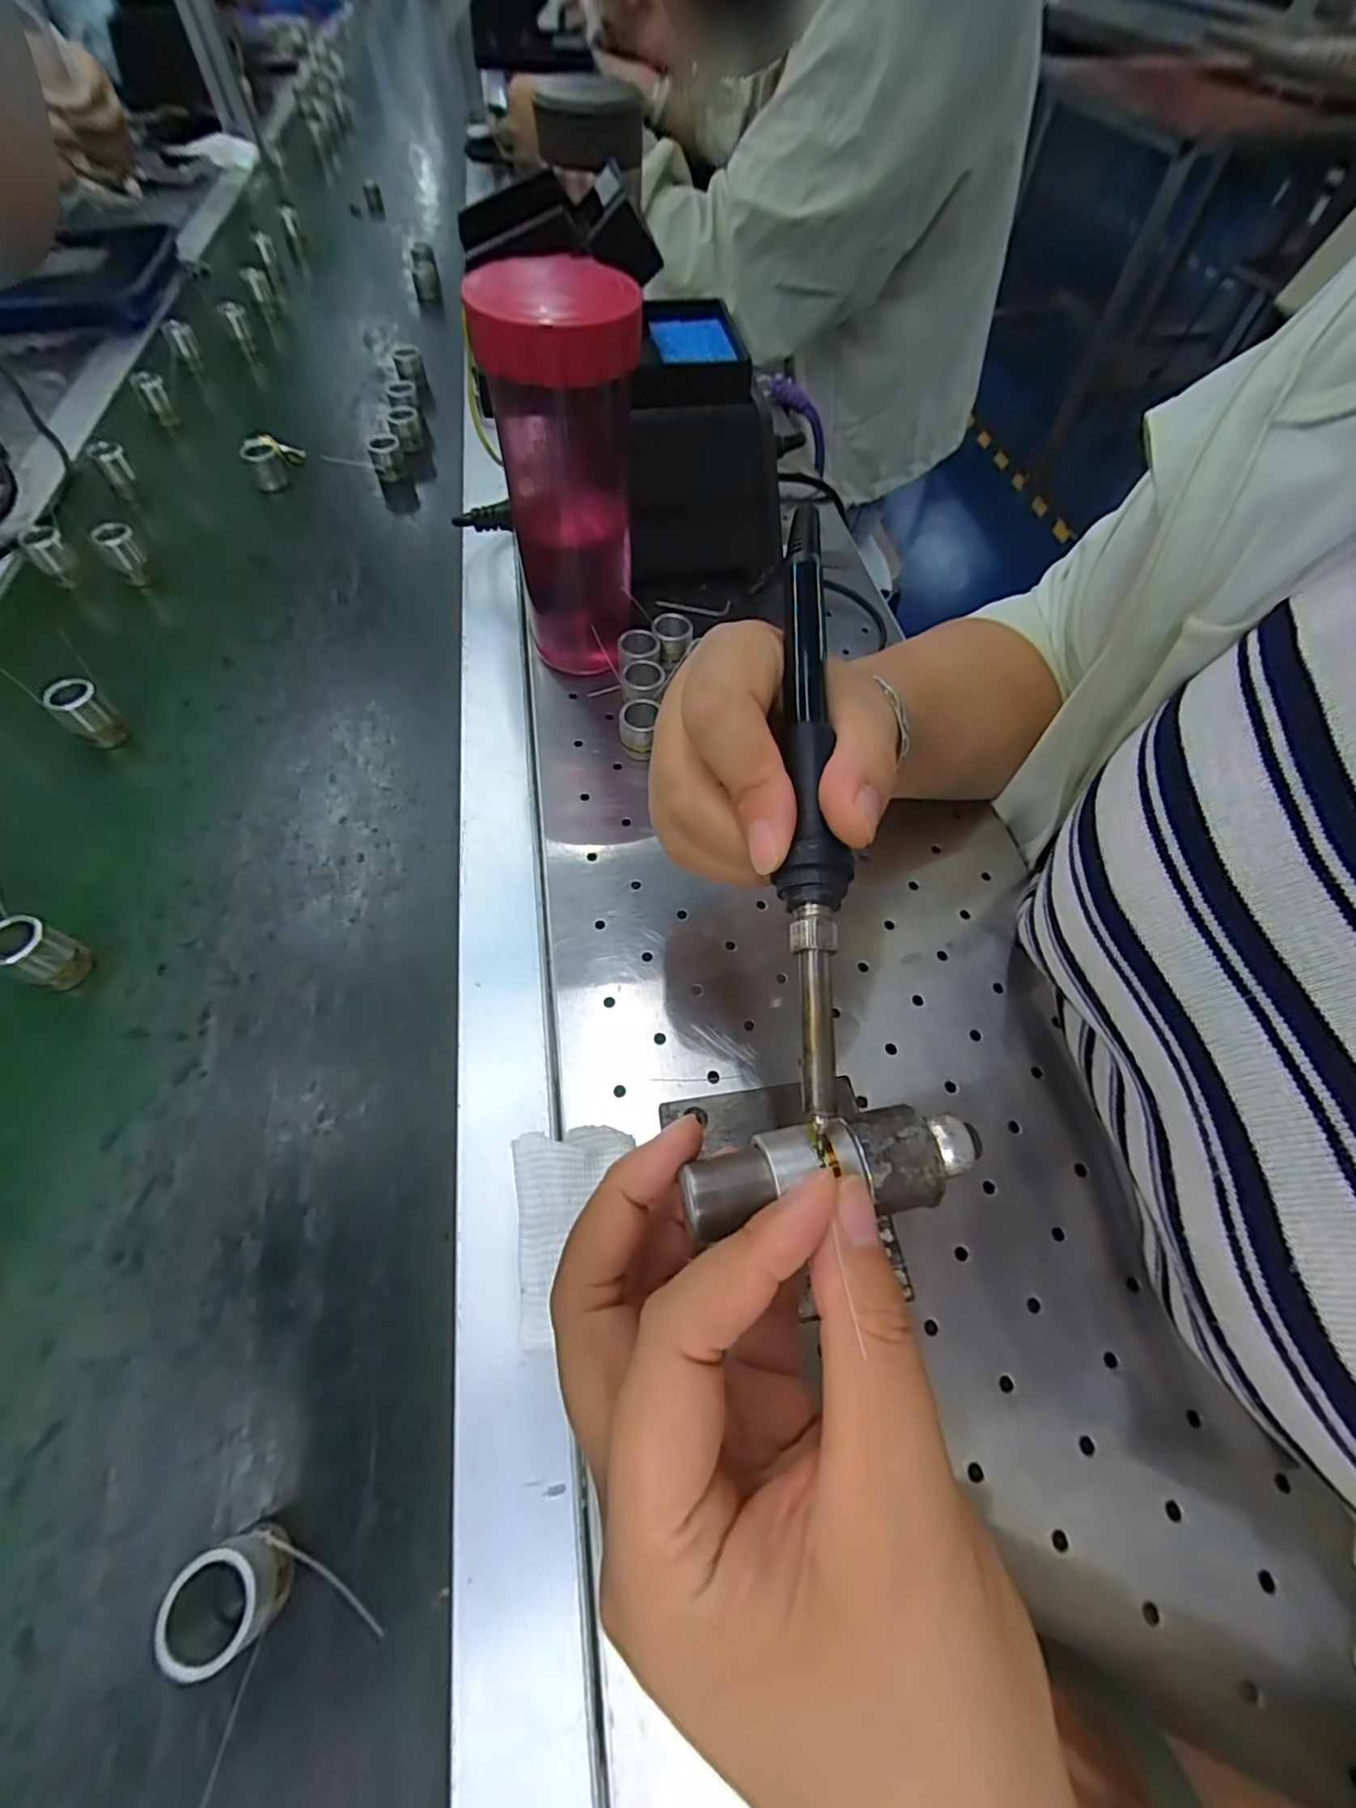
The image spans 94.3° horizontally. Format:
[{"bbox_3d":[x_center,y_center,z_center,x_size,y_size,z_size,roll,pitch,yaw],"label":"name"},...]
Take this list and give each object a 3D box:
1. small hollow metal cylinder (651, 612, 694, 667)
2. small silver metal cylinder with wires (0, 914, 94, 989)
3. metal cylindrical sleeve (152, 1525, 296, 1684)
[{"bbox_3d":[-0.004,-0.159,0.389,0.023,0.029,0.026,-2,59,-2],"label":"small hollow metal cylinder"},{"bbox_3d":[-0.273,0.021,0.269,0.018,0.033,0.021,29,63,15],"label":"small silver metal cylinder with wires"},{"bbox_3d":[-0.126,0.196,0.179,0.030,0.025,0.024,-33,65,-19],"label":"metal cylindrical sleeve"}]

